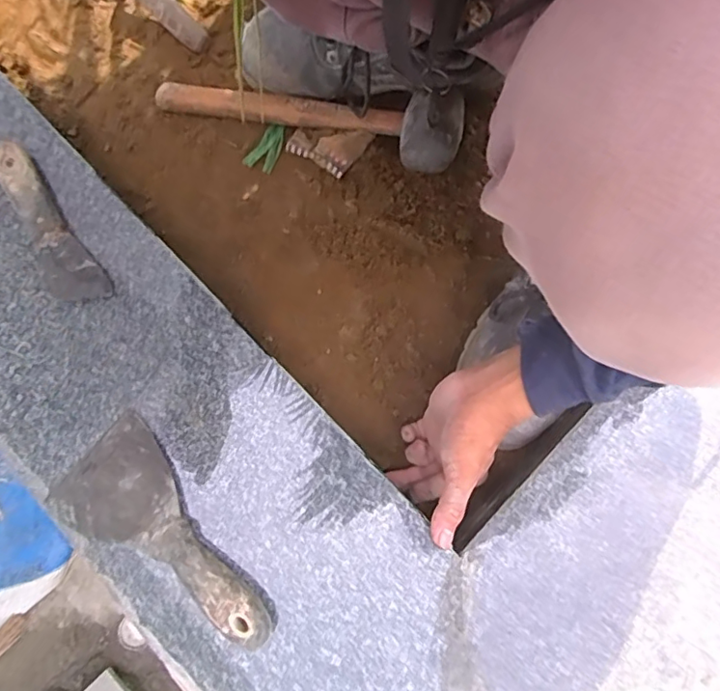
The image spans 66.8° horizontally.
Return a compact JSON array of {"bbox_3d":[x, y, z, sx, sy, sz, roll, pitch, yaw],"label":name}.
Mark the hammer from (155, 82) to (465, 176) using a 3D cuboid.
[{"bbox_3d":[-0.060,-0.253,0.579,0.328,0.060,0.079,16,77,4],"label":"hammer"}]

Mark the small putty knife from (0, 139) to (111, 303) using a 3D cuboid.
[{"bbox_3d":[-0.280,-0.107,0.477,0.043,0.015,0.172,-35,79,-7],"label":"small putty knife"}]

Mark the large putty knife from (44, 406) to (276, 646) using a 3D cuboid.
[{"bbox_3d":[-0.147,0.149,0.411,0.195,0.026,0.084,43,80,10],"label":"large putty knife"}]

